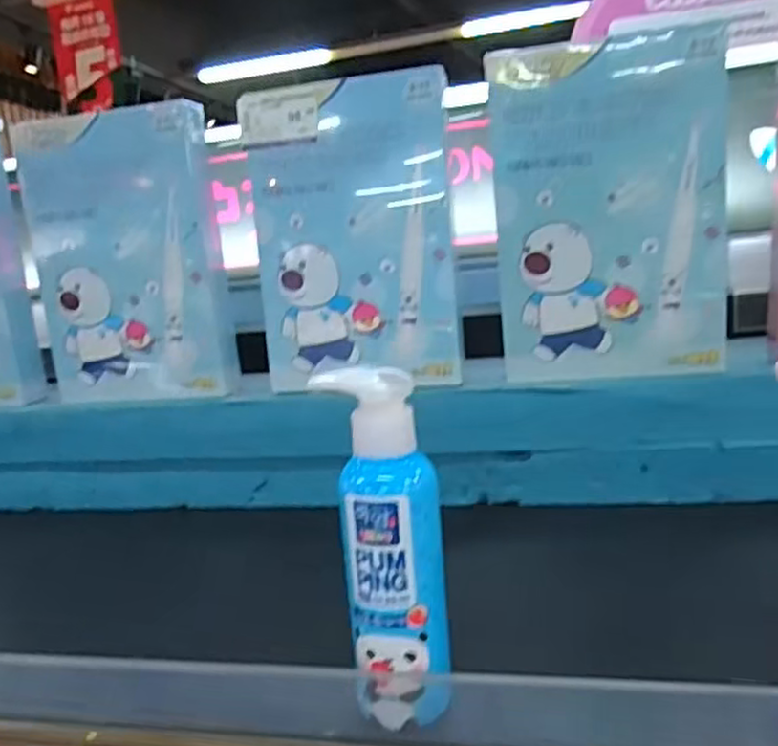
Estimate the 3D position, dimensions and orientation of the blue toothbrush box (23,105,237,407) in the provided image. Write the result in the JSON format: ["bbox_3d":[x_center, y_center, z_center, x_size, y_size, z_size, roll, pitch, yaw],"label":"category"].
[{"bbox_3d":[-0.218,-0.092,0.574,0.161,0.221,0.032,-3,10,14],"label":"blue toothbrush box"}]

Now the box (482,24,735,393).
[{"bbox_3d":[0.153,-0.109,0.479,0.152,0.226,0.017,-3,10,14],"label":"box"}]

